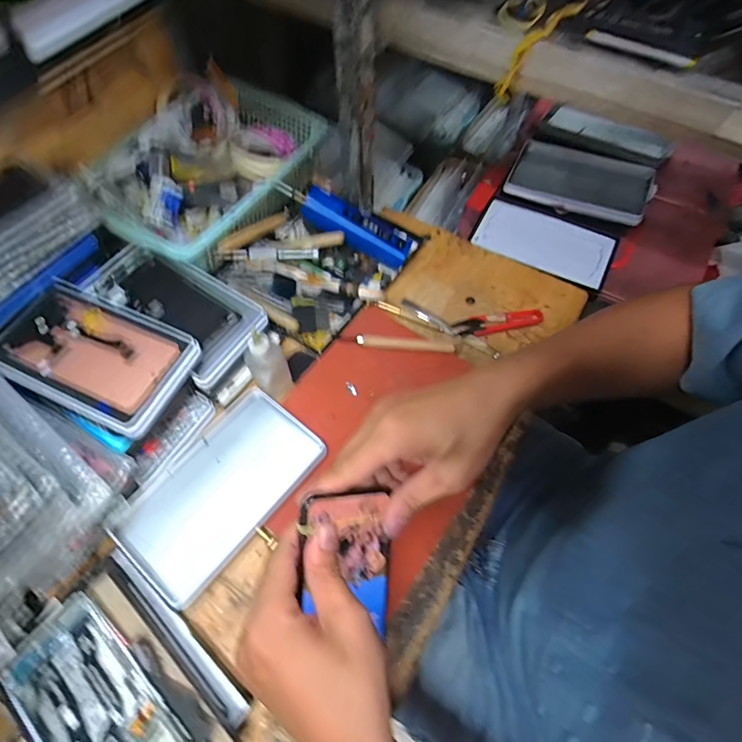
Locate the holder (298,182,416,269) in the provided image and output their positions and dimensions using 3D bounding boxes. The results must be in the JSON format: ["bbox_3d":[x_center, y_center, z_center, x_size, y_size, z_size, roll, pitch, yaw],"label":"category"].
[{"bbox_3d":[-0.017,-0.169,0.528,0.134,0.037,0.029,29,62,-7],"label":"holder"}]

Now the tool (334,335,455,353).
[{"bbox_3d":[0.028,-0.032,0.496,0.128,0.011,0.015,6,63,2],"label":"tool"}]

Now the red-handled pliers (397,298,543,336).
[{"bbox_3d":[0.116,-0.061,0.516,0.157,0.009,0.045,7,63,2],"label":"red-handled pliers"}]

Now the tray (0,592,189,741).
[{"bbox_3d":[-0.199,0.254,0.325,0.168,0.017,0.075,39,69,17],"label":"tray"}]

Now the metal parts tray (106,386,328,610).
[{"bbox_3d":[-0.143,0.110,0.428,0.109,0.024,0.185,36,66,21],"label":"metal parts tray"}]

